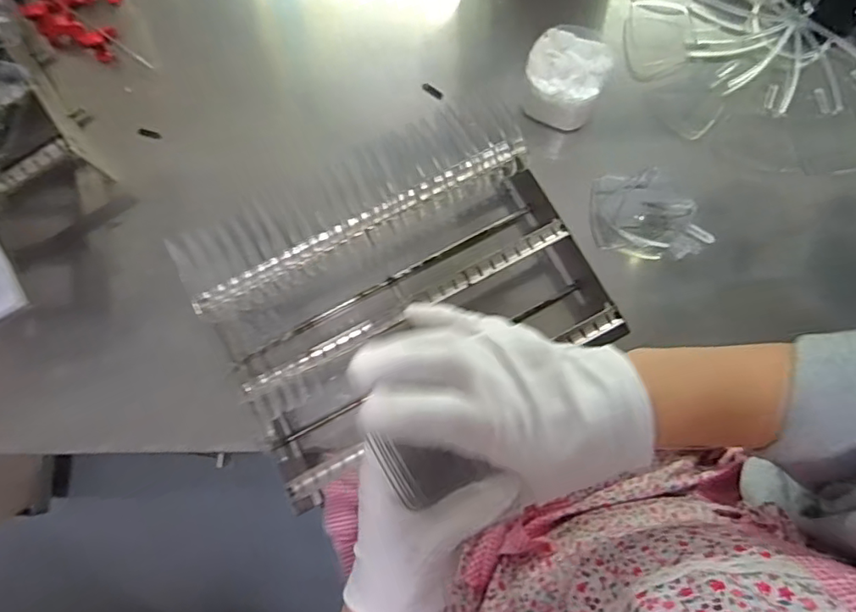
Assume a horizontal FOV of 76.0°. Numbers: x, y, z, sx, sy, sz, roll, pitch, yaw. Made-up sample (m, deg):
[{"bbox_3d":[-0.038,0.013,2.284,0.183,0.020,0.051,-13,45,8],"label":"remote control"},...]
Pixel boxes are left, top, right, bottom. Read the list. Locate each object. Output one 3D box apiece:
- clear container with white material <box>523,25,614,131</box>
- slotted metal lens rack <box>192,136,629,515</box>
[{"bbox_3d":[0.132,-0.219,0.531,0.079,0.054,0.094,4,79,2],"label":"clear container with white material"},{"bbox_3d":[-0.018,-0.005,0.509,0.327,0.105,0.229,-28,80,-5],"label":"slotted metal lens rack"}]

